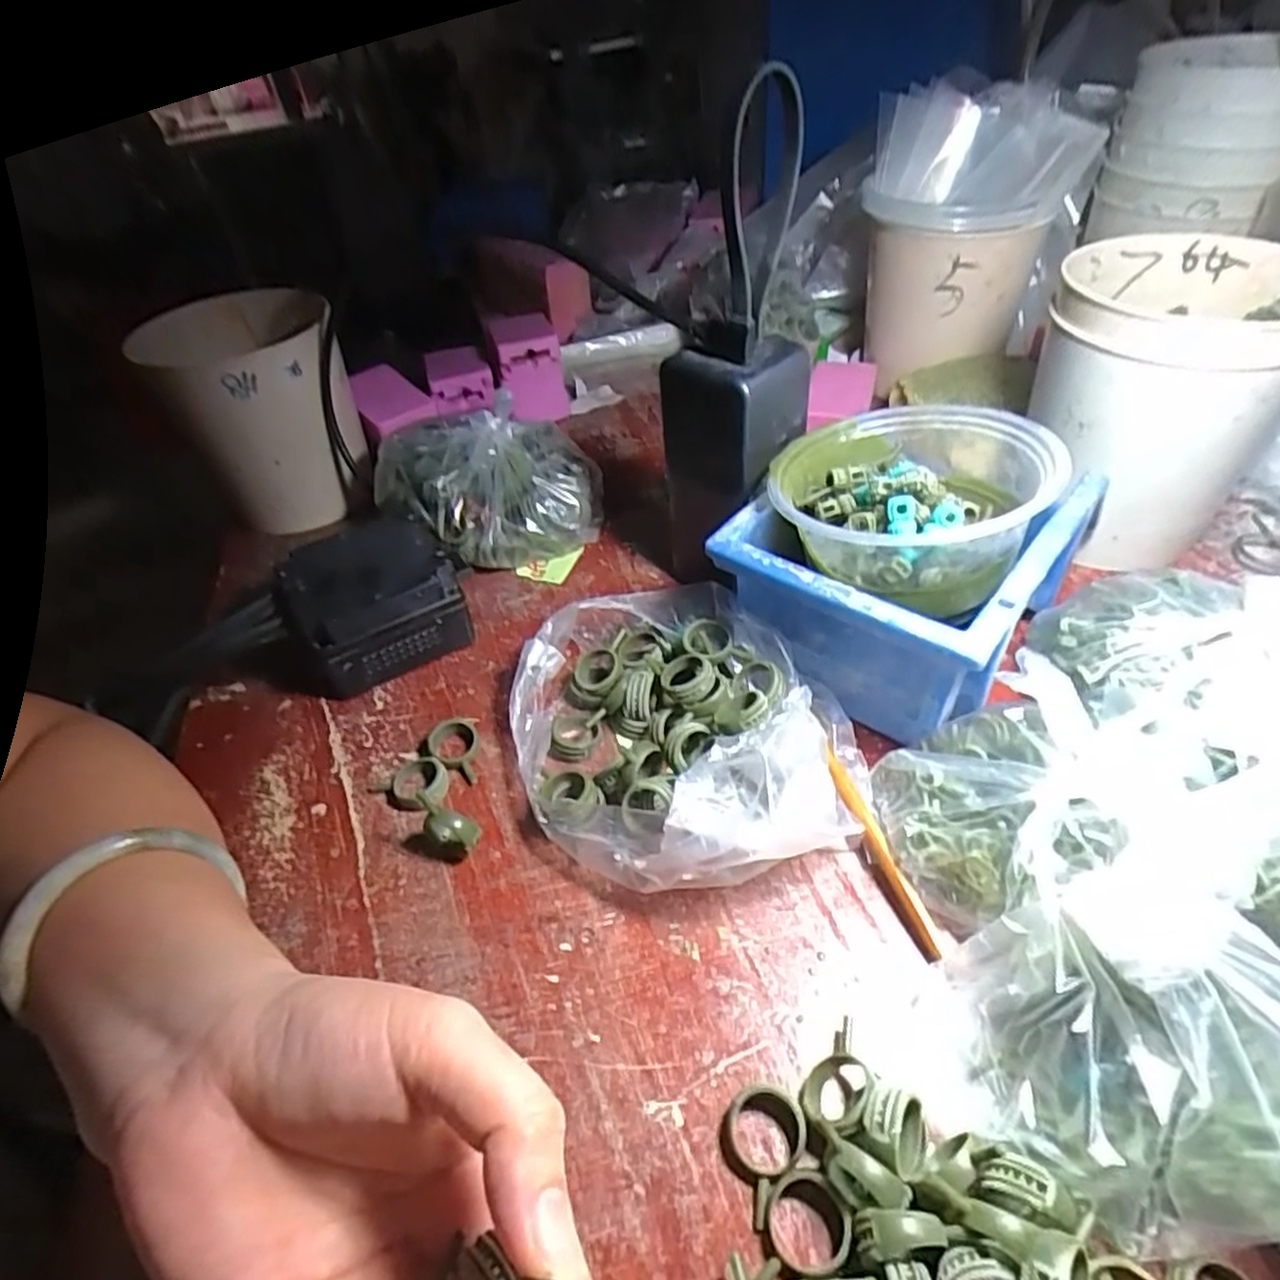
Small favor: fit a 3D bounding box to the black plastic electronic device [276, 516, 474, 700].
[{"bbox_3d":[-0.141,-0.020,0.381,0.083,0.052,0.073,-25,47,-18],"label":"black plastic electronic device"}]

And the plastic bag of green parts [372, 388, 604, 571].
[{"bbox_3d":[-0.092,-0.091,0.441,0.132,0.062,0.091,-16,45,-9],"label":"plastic bag of green parts"}]

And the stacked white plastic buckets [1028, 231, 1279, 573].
[{"bbox_3d":[0.264,-0.125,0.371,0.108,0.119,0.114,21,51,26],"label":"stacked white plastic buckets"}]

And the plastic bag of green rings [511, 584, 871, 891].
[{"bbox_3d":[0.014,0.033,0.312,0.137,0.048,0.159,-16,45,-9],"label":"plastic bag of green rings"}]

